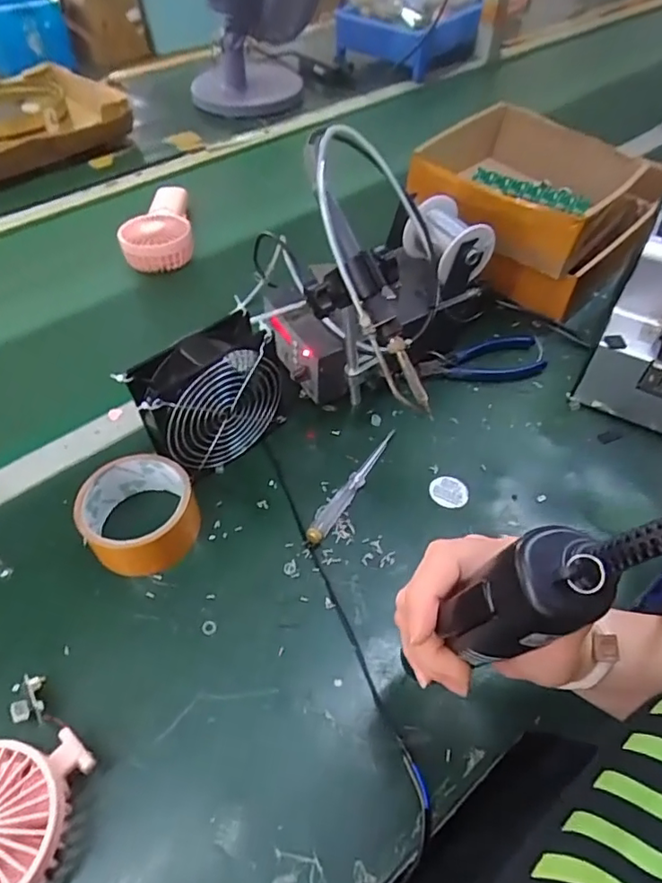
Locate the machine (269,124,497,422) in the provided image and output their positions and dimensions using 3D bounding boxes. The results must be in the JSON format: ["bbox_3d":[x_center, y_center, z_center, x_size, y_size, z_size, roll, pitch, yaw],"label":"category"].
[{"bbox_3d":[0.037,-0.143,0.509,0.177,0.219,0.244,21,54,16],"label":"machine"}]

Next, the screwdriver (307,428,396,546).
[{"bbox_3d":[0.021,0.037,0.496,0.016,0.016,0.135,25,56,22],"label":"screwdriver"}]

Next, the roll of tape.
[{"bbox_3d":[-0.155,0.058,0.454,0.088,0.048,0.084,-1,50,2],"label":"roll of tape"}]

